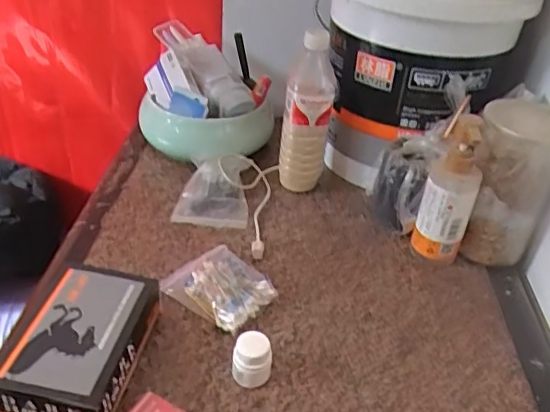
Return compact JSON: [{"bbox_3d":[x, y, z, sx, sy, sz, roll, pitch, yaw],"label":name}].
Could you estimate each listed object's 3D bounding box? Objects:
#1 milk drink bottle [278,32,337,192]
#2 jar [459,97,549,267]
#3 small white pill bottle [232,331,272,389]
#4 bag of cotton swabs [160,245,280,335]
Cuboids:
[{"bbox_3d":[0.043,-0.126,0.775,0.068,0.222,0.070,9,36,4],"label":"milk drink bottle"},{"bbox_3d":[0.287,-0.030,0.712,0.103,0.194,0.121,2,36,-5],"label":"jar"},{"bbox_3d":[-0.022,0.149,0.542,0.036,0.047,0.037,4,36,-3],"label":"small white pill bottle"},{"bbox_3d":[-0.065,0.088,0.635,0.115,0.031,0.079,30,43,30],"label":"bag of cotton swabs"}]

